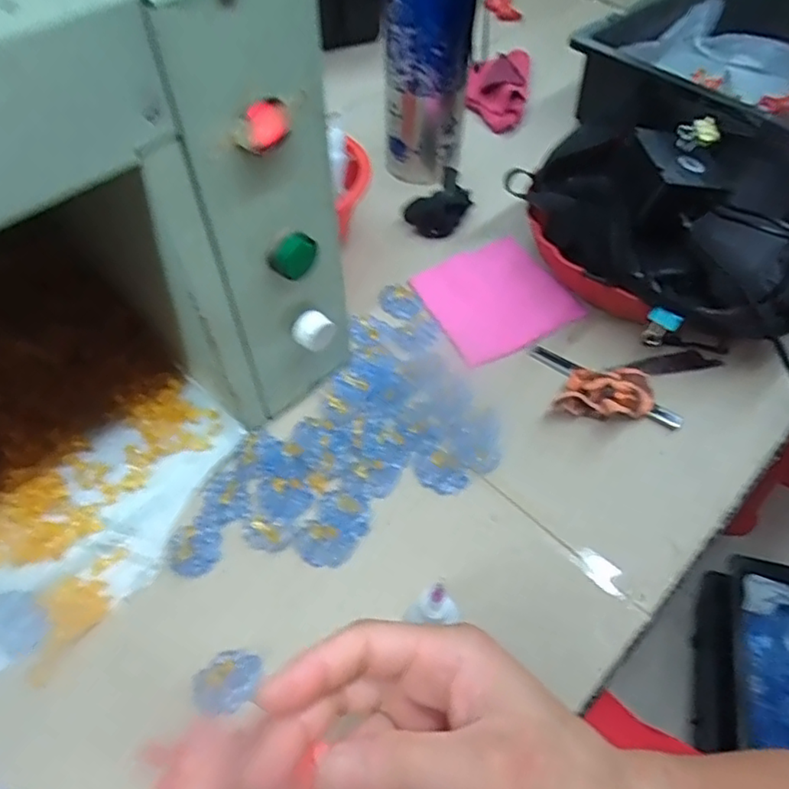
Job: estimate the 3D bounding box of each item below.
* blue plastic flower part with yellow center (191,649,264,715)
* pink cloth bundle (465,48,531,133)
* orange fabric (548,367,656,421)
[{"bbox_3d":[-0.096,0.164,0.350,0.031,0.004,0.038,30,59,20],"label":"blue plastic flower part with yellow center"},{"bbox_3d":[0.125,-0.372,0.743,0.071,0.035,0.138,8,54,6],"label":"pink cloth bundle"},{"bbox_3d":[0.160,-0.003,0.465,0.072,0.027,0.048,13,55,9],"label":"orange fabric"}]

